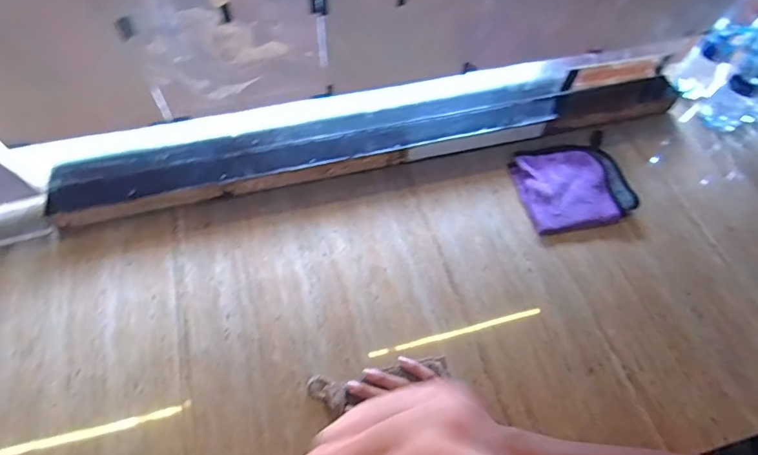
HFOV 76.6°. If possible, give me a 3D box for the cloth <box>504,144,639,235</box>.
[{"bbox_3d":[0.297,-0.064,0.735,0.164,0.021,0.140,-9,58,-8],"label":"cloth"}]

